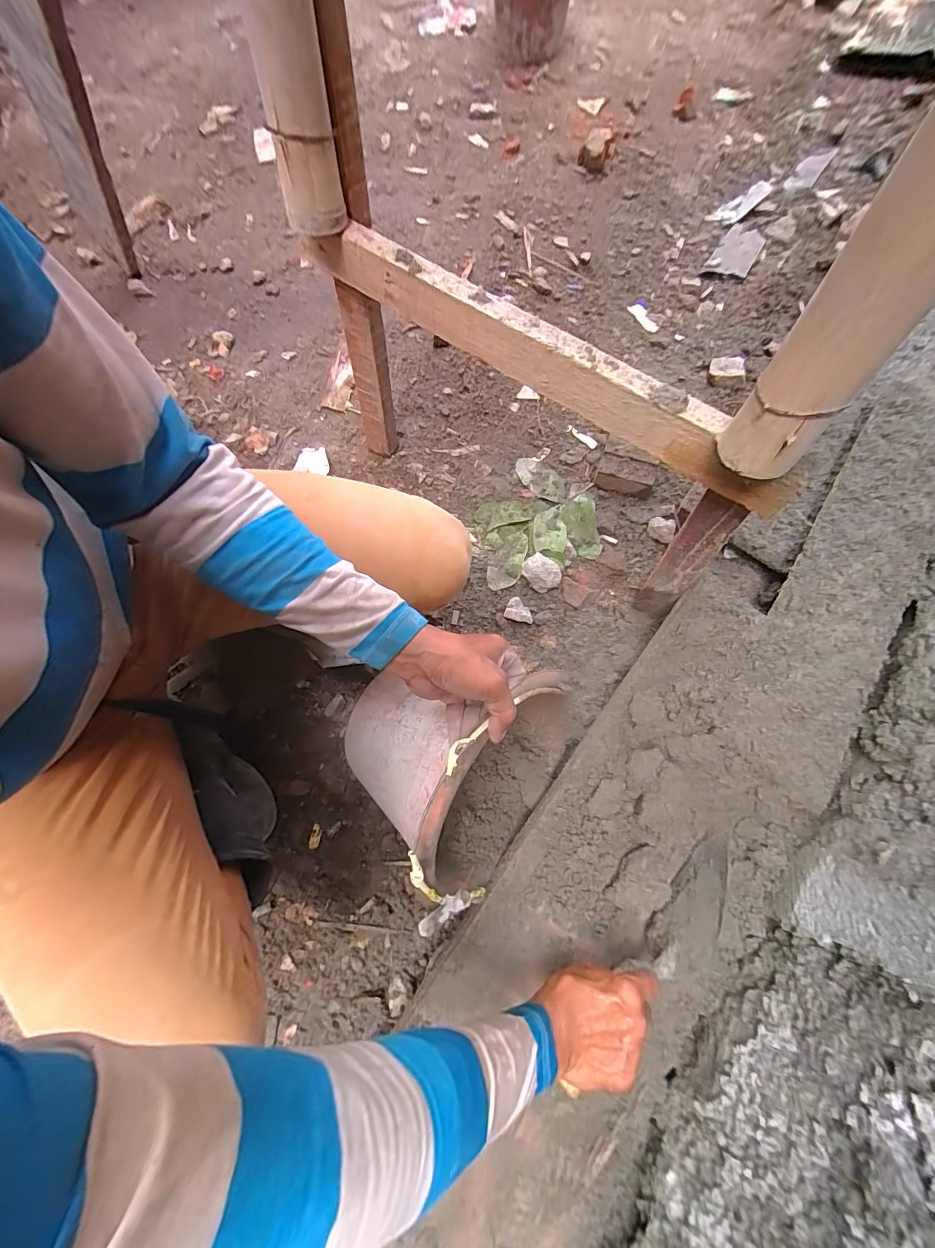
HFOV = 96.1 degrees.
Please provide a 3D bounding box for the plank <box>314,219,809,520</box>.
[{"bbox_3d":[0.069,-0.278,0.435,0.557,0.059,0.021,35,56,10],"label":"plank"}]

